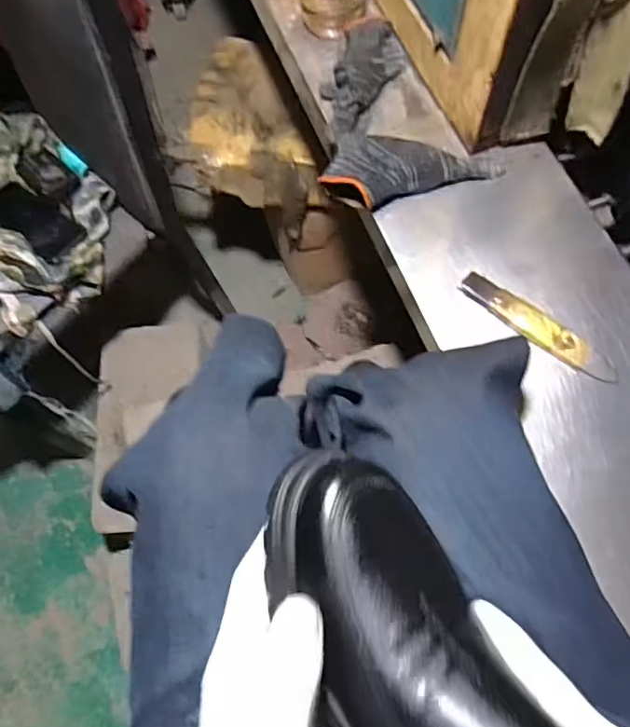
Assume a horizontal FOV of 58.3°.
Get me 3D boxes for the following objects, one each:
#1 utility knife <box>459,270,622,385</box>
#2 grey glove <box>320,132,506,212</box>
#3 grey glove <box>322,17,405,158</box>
[{"bbox_3d":[0.211,-0.036,0.536,0.161,0.011,0.033,37,78,13],"label":"utility knife"},{"bbox_3d":[0.101,-0.193,0.593,0.184,0.034,0.086,9,73,6],"label":"grey glove"},{"bbox_3d":[0.046,-0.312,0.631,0.076,0.036,0.176,19,74,9],"label":"grey glove"}]

